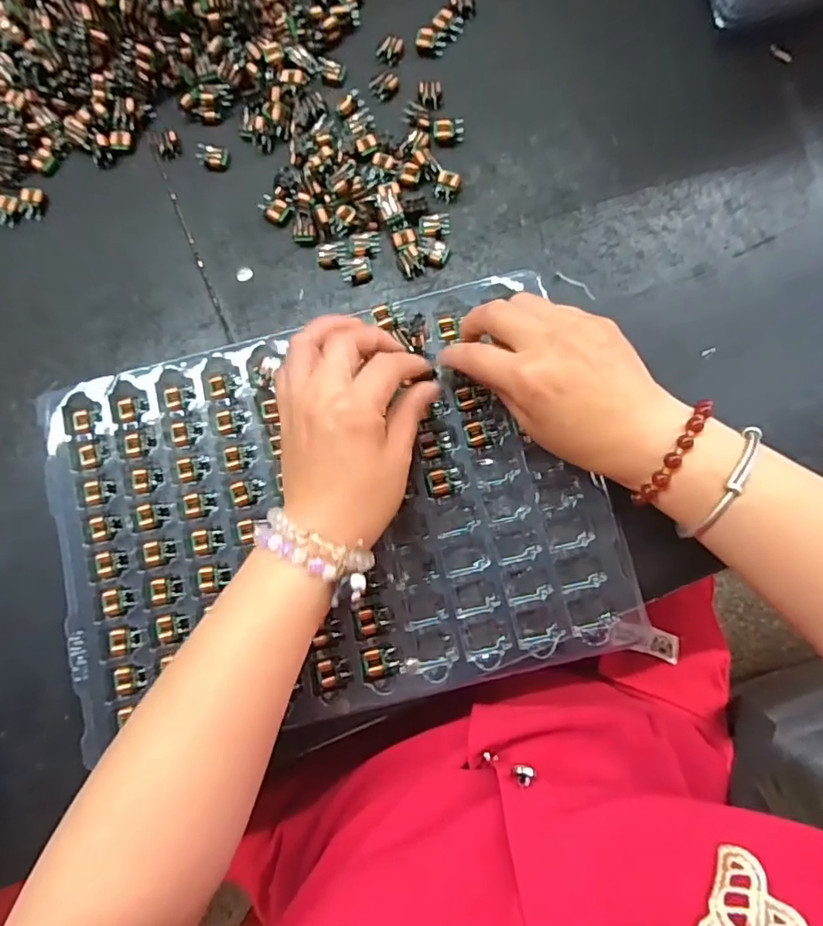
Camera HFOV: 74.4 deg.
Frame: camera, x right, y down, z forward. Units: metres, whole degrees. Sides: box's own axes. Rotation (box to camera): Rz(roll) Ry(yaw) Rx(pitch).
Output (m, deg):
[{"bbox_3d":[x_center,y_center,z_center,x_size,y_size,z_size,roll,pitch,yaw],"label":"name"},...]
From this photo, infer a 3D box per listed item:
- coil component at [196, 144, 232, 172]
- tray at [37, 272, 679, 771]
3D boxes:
[{"bbox_3d":[-0.138,-0.214,0.380,0.020,0.010,0.016,-2,83,2],"label":"coil component"},{"bbox_3d":[-0.053,0.030,0.334,0.332,0.024,0.237,-15,82,1],"label":"tray"}]

